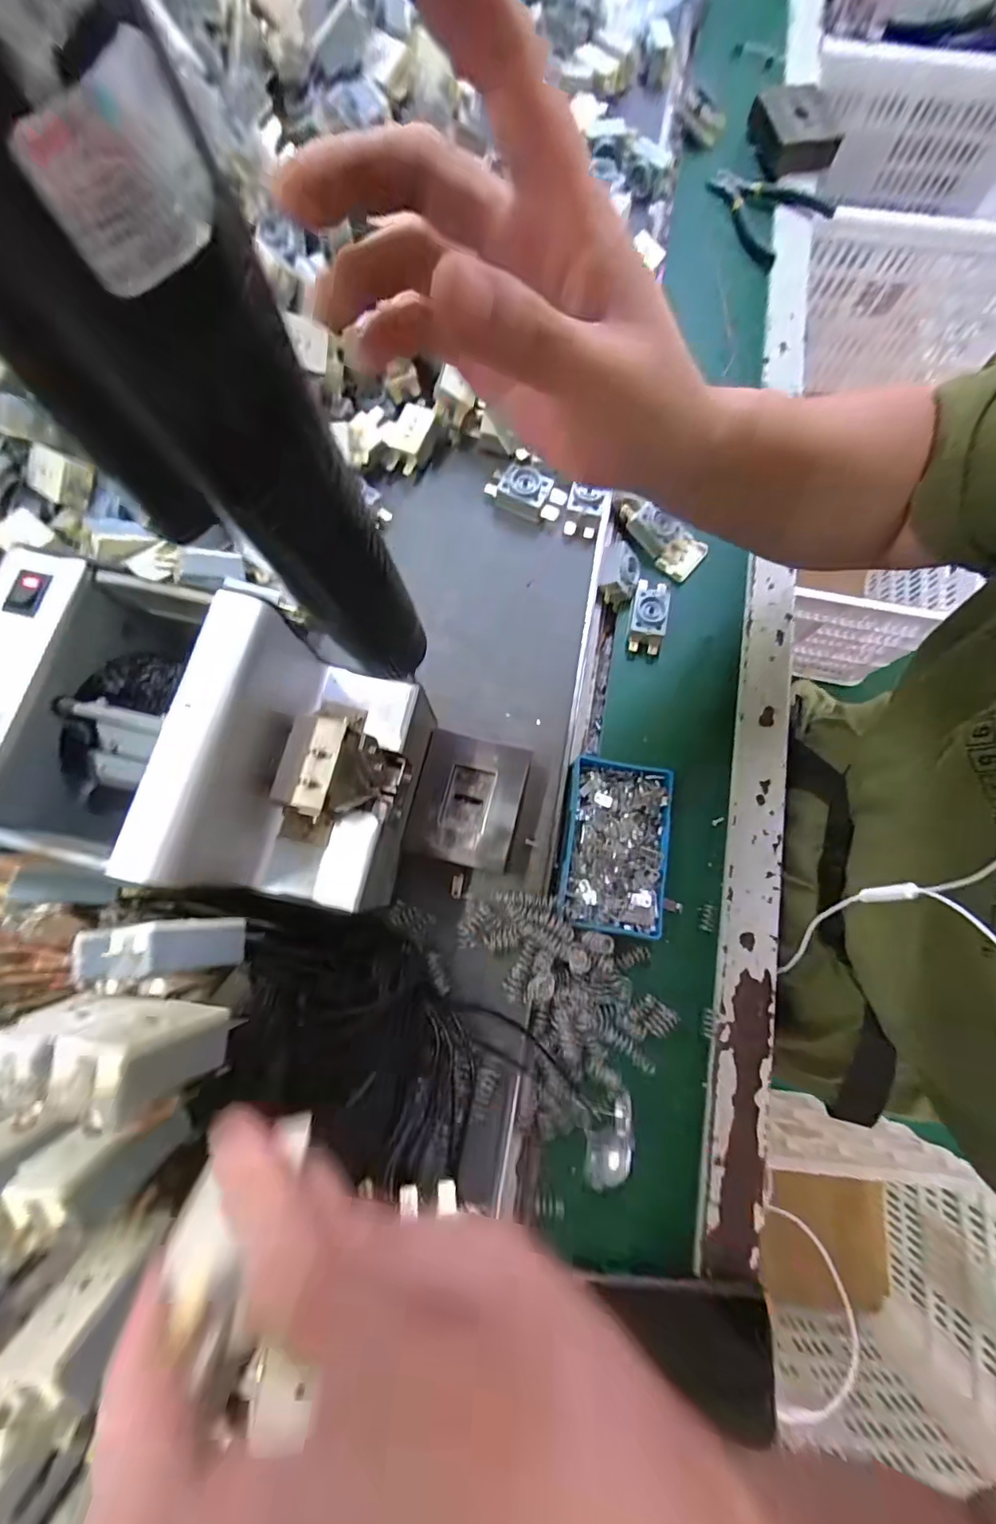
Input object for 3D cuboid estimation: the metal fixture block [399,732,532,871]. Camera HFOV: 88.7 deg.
[{"bbox_3d":[-0.019,0.025,0.328,0.063,0.031,0.078,14,76,2],"label":"metal fixture block"}]

